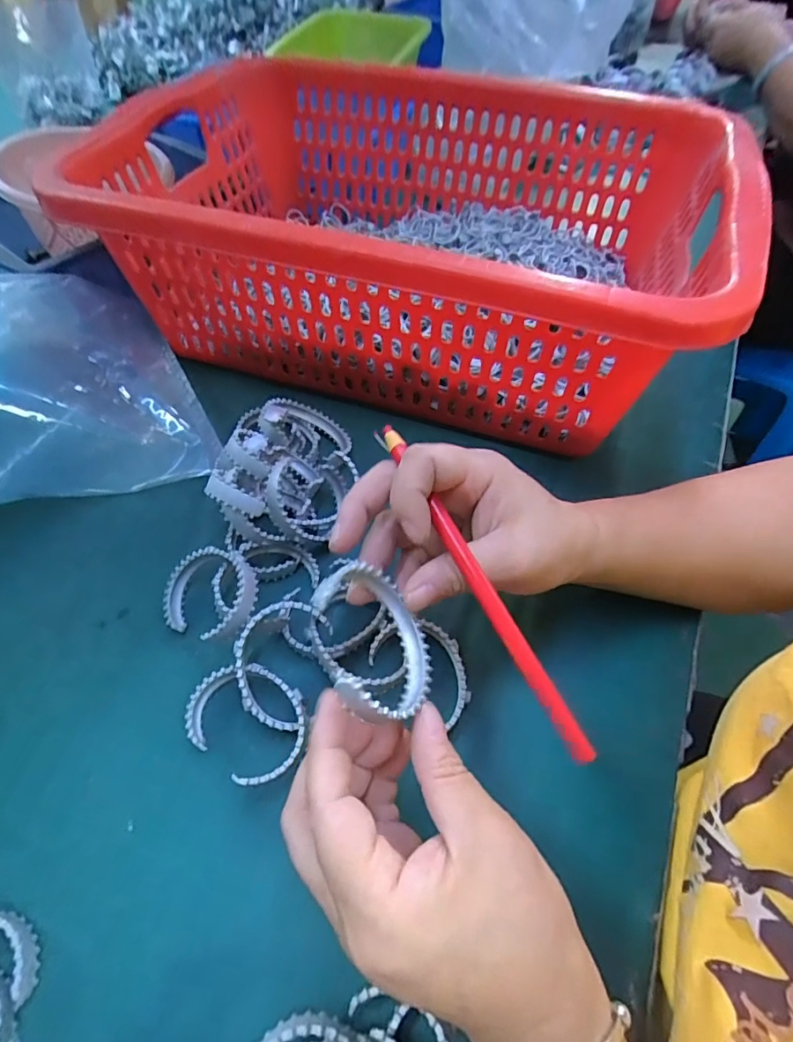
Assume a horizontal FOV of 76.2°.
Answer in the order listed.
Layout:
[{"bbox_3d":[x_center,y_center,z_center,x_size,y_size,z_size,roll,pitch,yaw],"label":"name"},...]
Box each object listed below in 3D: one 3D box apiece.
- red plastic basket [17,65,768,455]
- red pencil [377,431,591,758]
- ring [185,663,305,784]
[{"bbox_3d":[0.006,-0.230,0.415,0.437,0.152,0.305,17,57,11],"label":"red plastic basket"},{"bbox_3d":[0.034,0.025,0.229,0.010,0.009,0.170,-25,71,-17],"label":"red pencil"},{"bbox_3d":[-0.079,0.106,0.270,0.070,0.021,0.050,28,59,18],"label":"ring"}]

